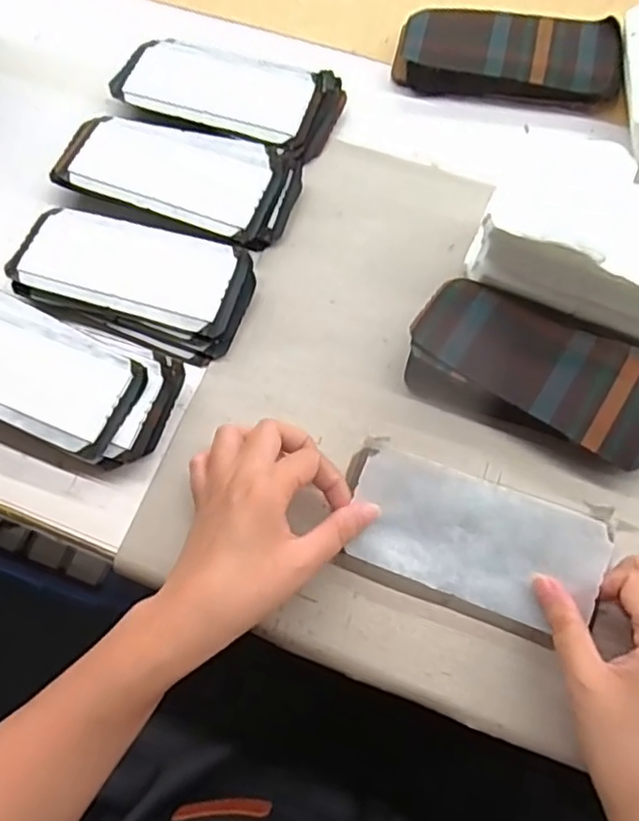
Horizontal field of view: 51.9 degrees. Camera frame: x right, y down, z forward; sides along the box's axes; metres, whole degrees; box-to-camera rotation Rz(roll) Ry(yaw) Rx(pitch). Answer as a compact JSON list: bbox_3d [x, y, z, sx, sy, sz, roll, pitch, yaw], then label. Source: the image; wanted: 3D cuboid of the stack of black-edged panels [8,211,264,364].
[{"bbox_3d":[-0.135,-0.096,0.473,0.169,0.030,0.085,19,72,9],"label":"stack of black-edged panels"}]

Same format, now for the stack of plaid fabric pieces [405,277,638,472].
[{"bbox_3d":[0.148,-0.026,0.437,0.171,0.029,0.087,22,72,10],"label":"stack of plaid fabric pieces"}]

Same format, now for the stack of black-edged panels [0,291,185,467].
[{"bbox_3d":[-0.188,-0.027,0.448,0.184,0.029,0.084,22,72,10],"label":"stack of black-edged panels"}]

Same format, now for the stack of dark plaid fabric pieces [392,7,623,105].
[{"bbox_3d":[0.153,-0.290,0.539,0.174,0.025,0.073,7,70,5],"label":"stack of dark plaid fabric pieces"}]

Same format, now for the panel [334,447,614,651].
[{"bbox_3d":[0.086,0.080,0.389,0.147,0.017,0.078,18,92,11],"label":"panel"}]

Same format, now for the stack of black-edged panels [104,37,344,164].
[{"bbox_3d":[-0.074,-0.260,0.539,0.179,0.023,0.086,21,72,10],"label":"stack of black-edged panels"}]

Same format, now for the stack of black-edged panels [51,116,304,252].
[{"bbox_3d":[-0.108,-0.181,0.509,0.179,0.024,0.080,20,72,9],"label":"stack of black-edged panels"}]

